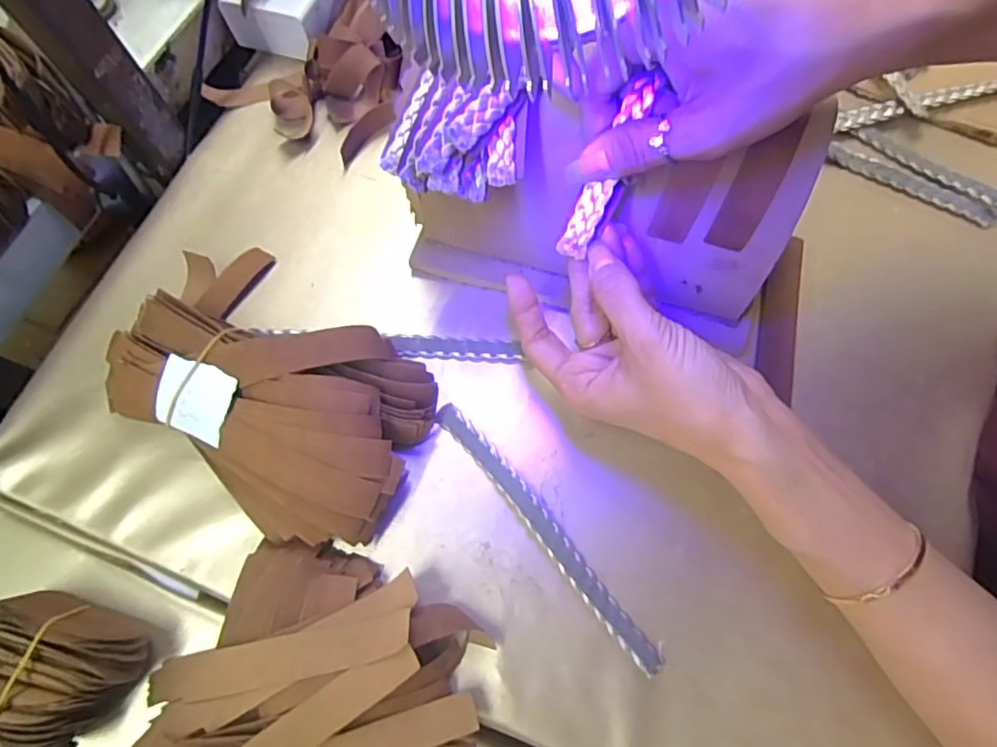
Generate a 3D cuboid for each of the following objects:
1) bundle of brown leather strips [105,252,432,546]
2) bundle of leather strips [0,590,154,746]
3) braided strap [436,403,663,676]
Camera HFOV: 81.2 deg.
[{"bbox_3d":[-0.126,0.004,0.318,0.188,0.047,0.121,32,75,10],"label":"bundle of brown leather strips"},{"bbox_3d":[-0.210,0.137,0.272,0.076,0.055,0.063,17,73,6],"label":"bundle of leather strips"},{"bbox_3d":[0.024,0.083,0.311,0.015,0.009,0.169,-38,76,-11],"label":"braided strap"}]

